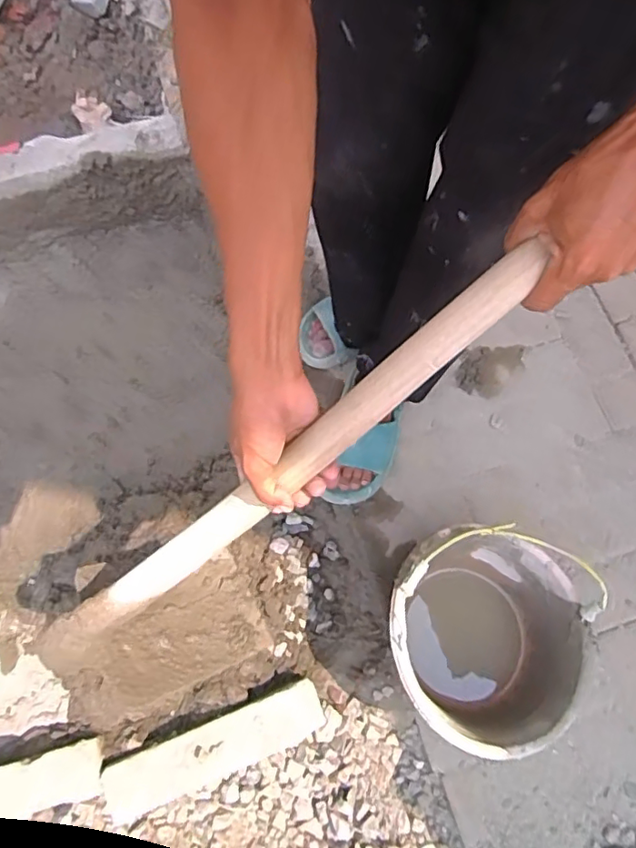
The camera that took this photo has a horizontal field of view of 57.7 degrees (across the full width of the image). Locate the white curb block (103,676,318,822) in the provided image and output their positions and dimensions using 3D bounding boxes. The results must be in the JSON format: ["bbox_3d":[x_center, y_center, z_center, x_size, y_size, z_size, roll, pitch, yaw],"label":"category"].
[{"bbox_3d":[-0.150,0.479,0.854,0.315,0.061,0.080,-20,72,-7],"label":"white curb block"}]

